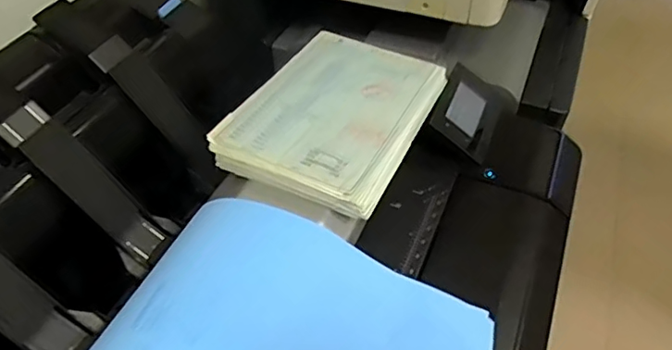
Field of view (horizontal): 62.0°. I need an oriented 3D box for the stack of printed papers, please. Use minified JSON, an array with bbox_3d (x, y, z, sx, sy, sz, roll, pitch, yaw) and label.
[{"bbox_3d":[-0.001,-0.091,0.773,0.231,0.029,0.307,19,49,19],"label":"stack of printed papers"}]

